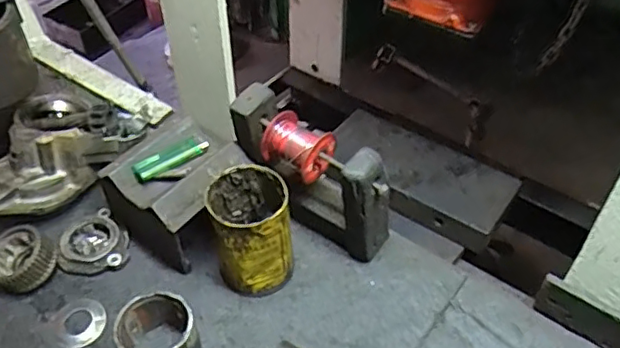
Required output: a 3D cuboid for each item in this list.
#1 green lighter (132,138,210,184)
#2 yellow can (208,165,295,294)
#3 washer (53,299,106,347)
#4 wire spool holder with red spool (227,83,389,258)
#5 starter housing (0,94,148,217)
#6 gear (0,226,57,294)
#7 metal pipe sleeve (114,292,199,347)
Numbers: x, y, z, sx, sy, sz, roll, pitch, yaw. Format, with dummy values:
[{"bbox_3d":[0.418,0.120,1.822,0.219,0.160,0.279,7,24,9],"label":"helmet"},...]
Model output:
[{"bbox_3d":[-0.143,-0.017,0.609,0.078,0.014,0.019,-32,54,-27],"label":"green lighter"},{"bbox_3d":[-0.056,0.057,0.581,0.069,0.113,0.072,-2,45,2],"label":"yellow can"},{"bbox_3d":[-0.224,0.144,0.577,0.048,0.004,0.052,0,46,0],"label":"washer"},{"bbox_3d":[0.003,0.008,0.604,0.162,0.150,0.083,35,56,29],"label":"wire spool holder with red spool"},{"bbox_3d":[-0.286,-0.022,0.656,0.193,0.082,0.091,-21,49,-19],"label":"starter housing"},{"bbox_3d":[-0.295,0.088,0.606,0.066,0.042,0.062,-31,53,-26],"label":"gear"},{"bbox_3d":[-0.135,0.146,0.535,0.065,0.054,0.072,-17,48,-16],"label":"metal pipe sleeve"}]

